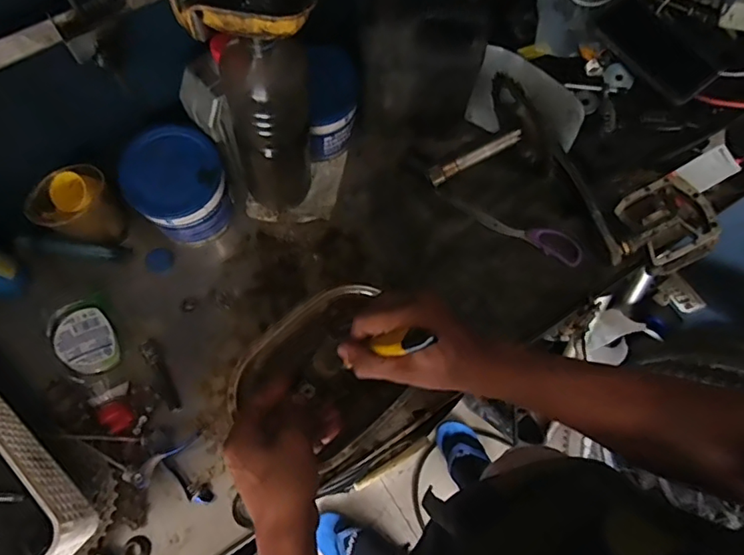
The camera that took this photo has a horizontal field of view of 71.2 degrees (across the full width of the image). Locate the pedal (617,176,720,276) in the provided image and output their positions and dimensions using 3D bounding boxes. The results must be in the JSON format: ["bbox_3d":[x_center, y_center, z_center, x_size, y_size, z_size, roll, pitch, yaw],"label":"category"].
[{"bbox_3d":[0.346,-0.061,0.614,0.108,0.032,0.102,-24,74,-9],"label":"pedal"}]

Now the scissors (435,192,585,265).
[{"bbox_3d":[0.172,-0.068,0.642,0.186,0.009,0.035,29,74,7],"label":"scissors"}]

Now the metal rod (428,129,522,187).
[{"bbox_3d":[0.121,-0.142,0.606,0.115,0.013,0.018,-27,74,4],"label":"metal rod"}]

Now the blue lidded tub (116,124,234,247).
[{"bbox_3d":[-0.217,-0.100,0.592,0.100,0.102,0.099,0,72,-1],"label":"blue lidded tub"}]

